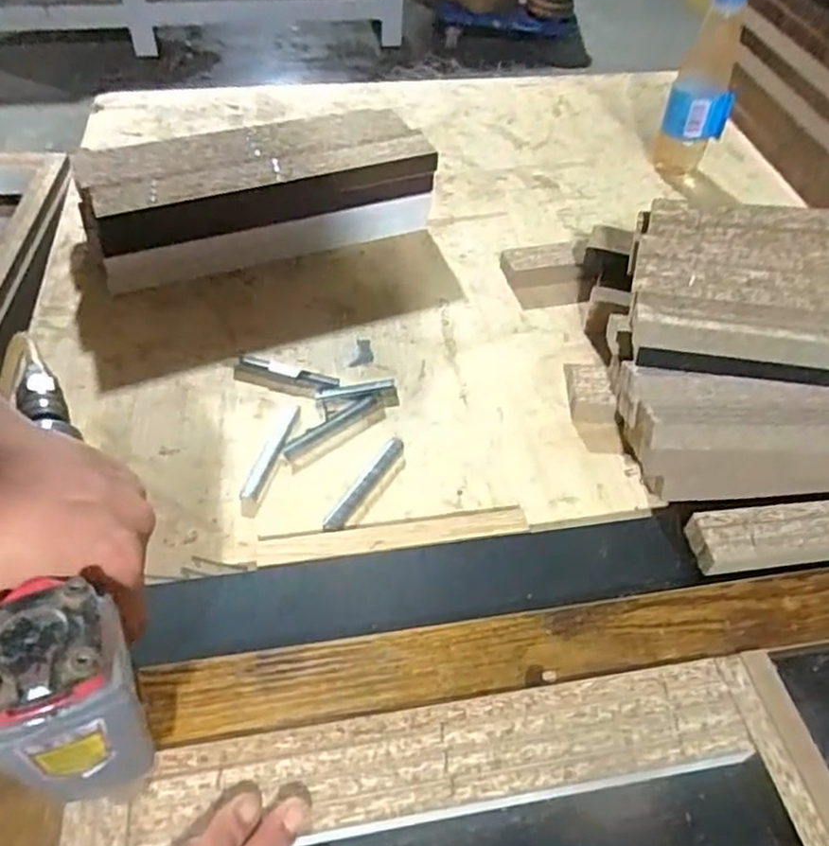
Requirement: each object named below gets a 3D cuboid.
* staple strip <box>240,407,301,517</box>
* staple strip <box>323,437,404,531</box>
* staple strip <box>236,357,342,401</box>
[{"bbox_3d":[-0.106,0.025,0.525,0.016,0.004,0.105,10,49,7],"label":"staple strip"},{"bbox_3d":[-0.035,0.044,0.517,0.013,0.004,0.096,24,52,18],"label":"staple strip"},{"bbox_3d":[-0.106,-0.036,0.578,0.083,0.005,0.027,13,50,9],"label":"staple strip"}]

